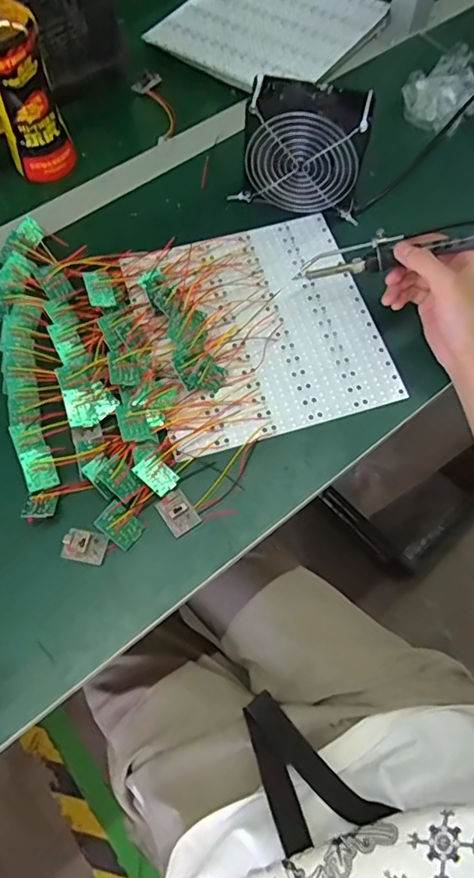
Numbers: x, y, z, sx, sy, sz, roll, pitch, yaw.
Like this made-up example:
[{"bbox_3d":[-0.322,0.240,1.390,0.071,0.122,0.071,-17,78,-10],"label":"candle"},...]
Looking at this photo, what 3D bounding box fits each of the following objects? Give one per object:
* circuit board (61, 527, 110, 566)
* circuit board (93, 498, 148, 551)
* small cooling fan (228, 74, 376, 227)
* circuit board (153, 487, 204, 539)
[{"bbox_3d":[-0.126,0.089,0.447,0.036,0.012,0.026,13,66,5],"label":"circuit board"},{"bbox_3d":[-0.097,0.072,0.448,0.037,0.004,0.027,44,71,-12],"label":"circuit board"},{"bbox_3d":[0.068,-0.291,0.549,0.127,0.121,0.045,15,66,6],"label":"small cooling fan"},{"bbox_3d":[-0.051,0.062,0.459,0.027,0.009,0.036,-35,71,-15],"label":"circuit board"}]

